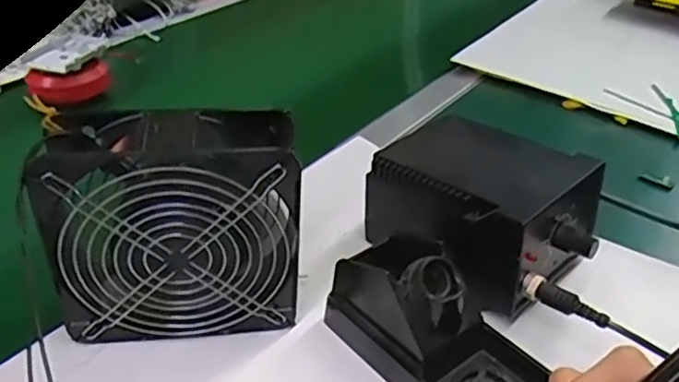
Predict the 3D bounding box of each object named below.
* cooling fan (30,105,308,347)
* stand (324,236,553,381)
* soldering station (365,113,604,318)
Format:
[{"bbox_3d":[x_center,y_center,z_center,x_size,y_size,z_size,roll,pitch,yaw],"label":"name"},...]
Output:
[{"bbox_3d":[-0.103,0.034,0.422,0.149,0.170,0.059,-1,35,-7],"label":"cooling fan"},{"bbox_3d":[0.064,0.087,0.417,0.075,0.075,0.161,-24,44,-34],"label":"stand"},{"bbox_3d":[0.115,0.013,0.495,0.114,0.093,0.154,-26,45,-36],"label":"soldering station"}]

